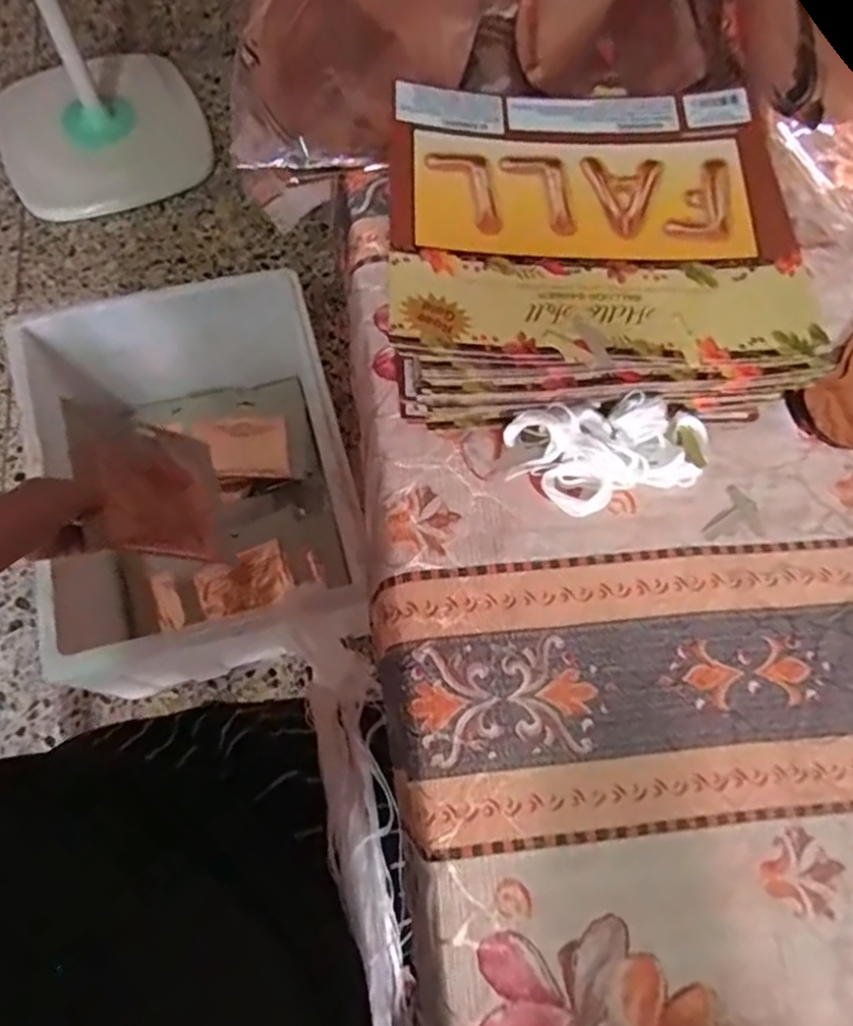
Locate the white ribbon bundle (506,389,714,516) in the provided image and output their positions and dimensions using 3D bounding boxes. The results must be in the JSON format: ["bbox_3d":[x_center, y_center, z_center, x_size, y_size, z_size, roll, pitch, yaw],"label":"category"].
[{"bbox_3d":[0.097,-0.031,0.335,0.107,0.036,0.048,-8,72,-6],"label":"white ribbon bundle"}]

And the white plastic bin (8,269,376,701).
[{"bbox_3d":[-0.297,-0.019,0.918,0.362,0.316,0.491,-15,73,-9],"label":"white plastic bin"}]

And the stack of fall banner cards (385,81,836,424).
[{"bbox_3d":[0.083,-0.134,0.350,0.198,0.063,0.167,-2,71,-5],"label":"stack of fall banner cards"}]

